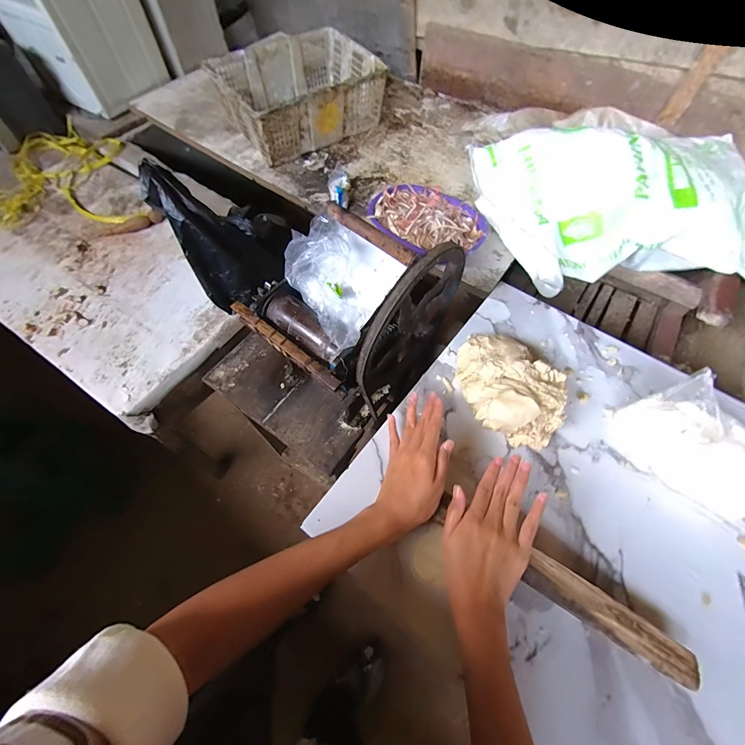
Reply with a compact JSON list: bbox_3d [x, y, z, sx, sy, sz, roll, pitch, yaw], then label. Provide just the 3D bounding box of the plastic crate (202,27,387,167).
[{"bbox_3d":[-0.234,-0.891,1.118,0.464,0.166,0.341,-34,69,-17],"label":"plastic crate"}]

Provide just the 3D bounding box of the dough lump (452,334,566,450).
[{"bbox_3d":[0.181,0.016,0.462,0.118,0.068,0.163,-34,68,-17],"label":"dough lump"}]

